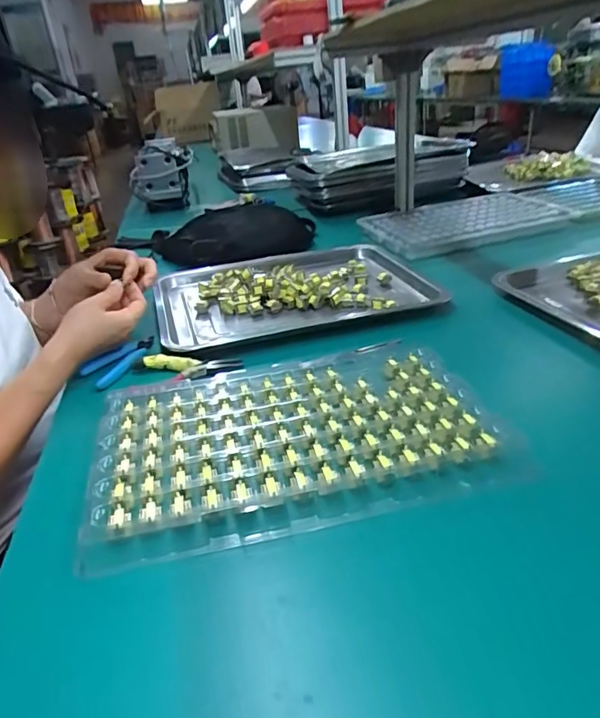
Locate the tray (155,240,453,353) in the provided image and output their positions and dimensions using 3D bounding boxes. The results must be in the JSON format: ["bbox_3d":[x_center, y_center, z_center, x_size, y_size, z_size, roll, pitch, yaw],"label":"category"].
[{"bbox_3d":[-0.011,-0.109,0.766,0.396,0.034,0.287,-13,29,-13],"label":"tray"}]

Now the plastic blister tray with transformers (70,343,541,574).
[{"bbox_3d":[-0.008,0.062,0.462,0.333,0.023,0.213,-10,29,-9],"label":"plastic blister tray with transformers"}]

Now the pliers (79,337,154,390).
[{"bbox_3d":[-0.207,-0.001,0.615,0.042,0.016,0.116,11,32,27],"label":"pliers"}]

